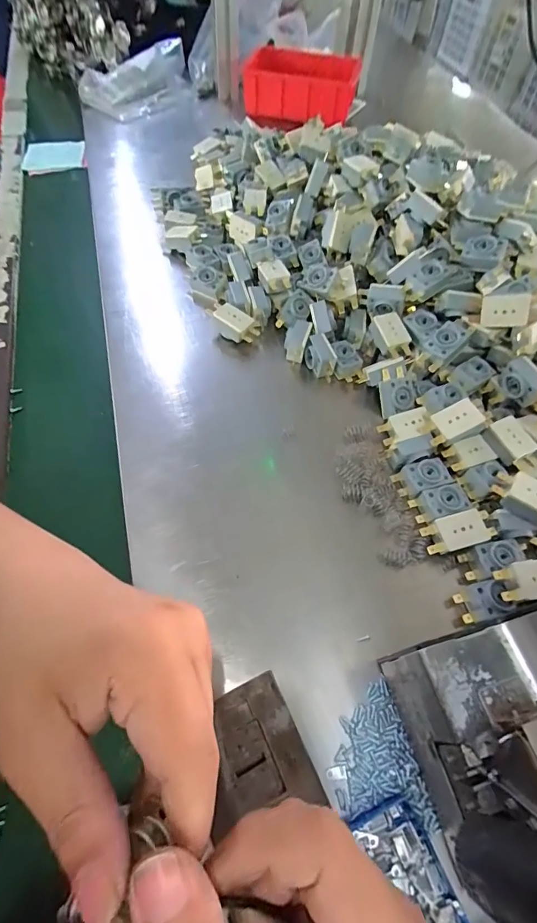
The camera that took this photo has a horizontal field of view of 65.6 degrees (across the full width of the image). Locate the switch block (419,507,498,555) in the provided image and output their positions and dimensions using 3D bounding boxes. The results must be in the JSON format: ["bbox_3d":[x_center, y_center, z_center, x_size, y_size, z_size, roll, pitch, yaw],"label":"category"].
[{"bbox_3d":[0.154,0.056,0.336,0.057,0.016,0.027,-12,60,-10],"label":"switch block"}]

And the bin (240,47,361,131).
[{"bbox_3d":[0.056,-0.666,0.749,0.199,0.081,0.123,10,59,3],"label":"bin"}]

